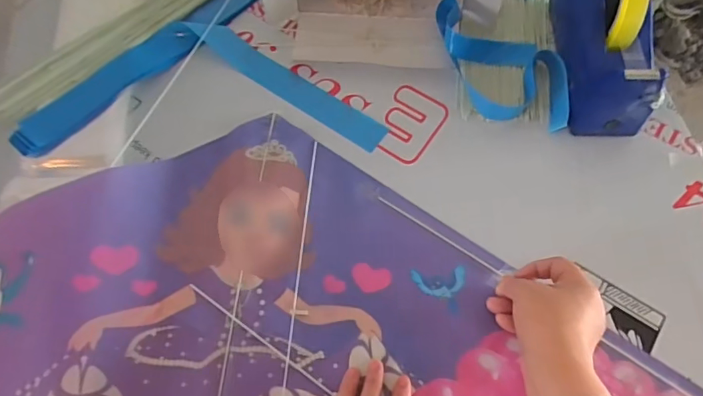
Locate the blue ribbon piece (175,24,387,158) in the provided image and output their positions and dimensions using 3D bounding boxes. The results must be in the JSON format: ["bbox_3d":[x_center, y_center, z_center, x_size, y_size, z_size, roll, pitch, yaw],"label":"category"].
[{"bbox_3d":[-0.082,-0.143,0.584,0.283,0.020,0.039,34,72,16],"label":"blue ribbon piece"}]

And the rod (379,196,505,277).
[{"bbox_3d":[0.090,0.037,0.499,0.147,0.004,0.005,33,71,18],"label":"rod"}]

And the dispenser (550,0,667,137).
[{"bbox_3d":[0.279,-0.183,0.520,0.070,0.128,0.202,2,66,3],"label":"dispenser"}]

